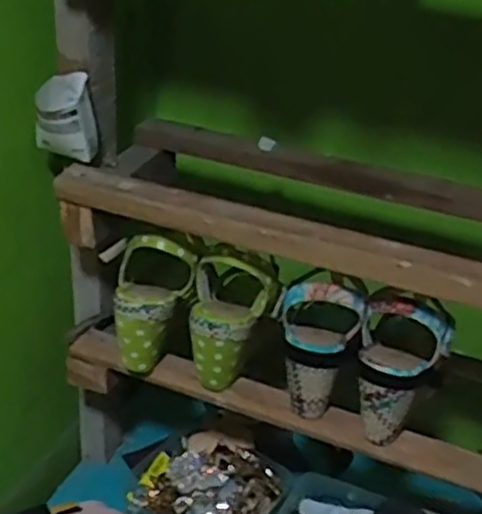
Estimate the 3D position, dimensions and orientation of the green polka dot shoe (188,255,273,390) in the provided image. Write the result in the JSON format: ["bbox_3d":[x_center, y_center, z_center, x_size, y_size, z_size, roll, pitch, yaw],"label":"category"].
[{"bbox_3d":[-0.010,0.062,0.728,0.079,0.129,0.082,5,29,0],"label":"green polka dot shoe"}]

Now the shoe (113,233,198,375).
[{"bbox_3d":[-0.088,0.046,0.736,0.076,0.136,0.064,3,29,-4],"label":"shoe"}]

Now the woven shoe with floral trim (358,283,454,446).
[{"bbox_3d":[0.149,0.097,0.669,0.084,0.158,0.071,12,29,13],"label":"woven shoe with floral trim"}]

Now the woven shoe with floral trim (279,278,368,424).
[{"bbox_3d":[0.073,0.087,0.694,0.077,0.137,0.073,9,29,3],"label":"woven shoe with floral trim"}]

